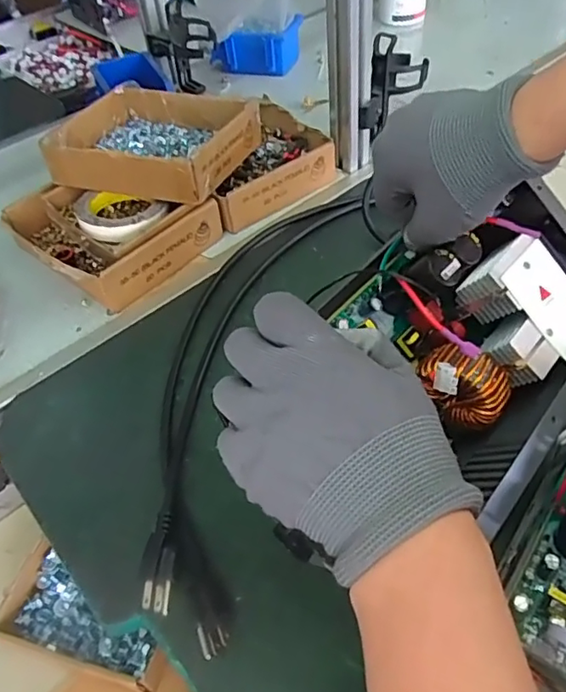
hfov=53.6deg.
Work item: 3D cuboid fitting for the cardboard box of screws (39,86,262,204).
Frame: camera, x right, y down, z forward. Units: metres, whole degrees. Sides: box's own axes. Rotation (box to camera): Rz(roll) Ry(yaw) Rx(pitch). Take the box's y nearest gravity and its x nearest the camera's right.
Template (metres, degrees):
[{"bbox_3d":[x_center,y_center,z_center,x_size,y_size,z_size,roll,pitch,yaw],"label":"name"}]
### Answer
[{"bbox_3d":[-0.162,-0.262,0.701,0.228,0.059,0.181,14,50,19],"label":"cardboard box of screws"}]

